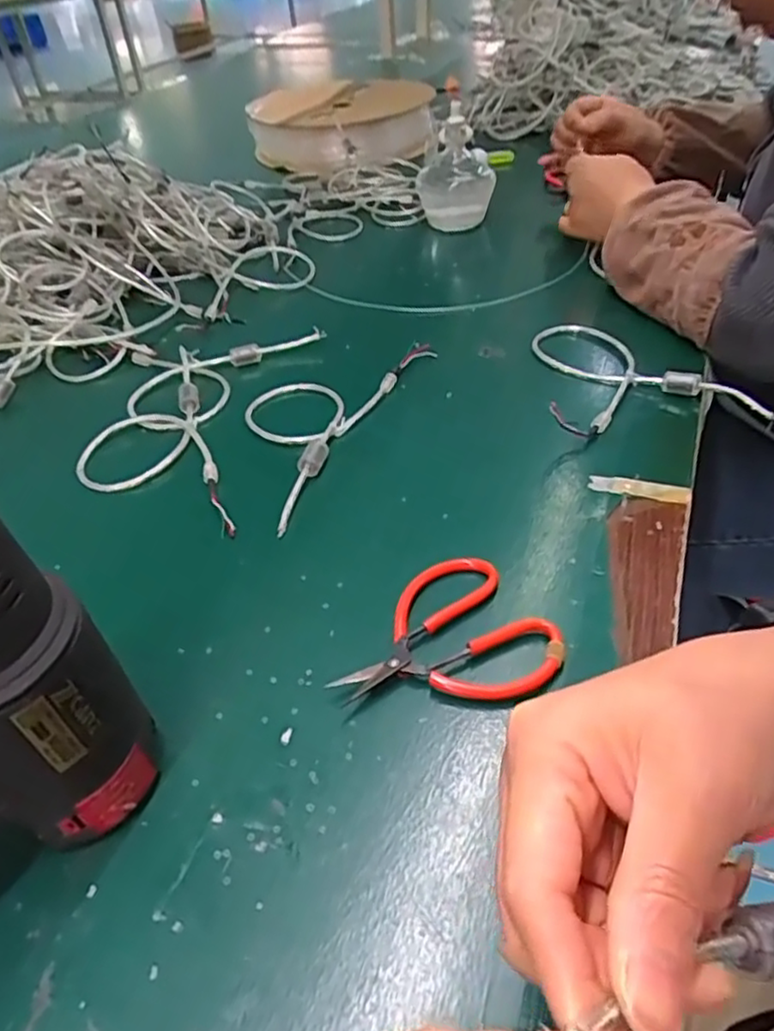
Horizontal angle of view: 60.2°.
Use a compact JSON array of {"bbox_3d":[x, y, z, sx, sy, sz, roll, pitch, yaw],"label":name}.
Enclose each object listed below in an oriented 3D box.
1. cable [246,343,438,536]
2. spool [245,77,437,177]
[{"bbox_3d":[-0.061,-0.081,0.524,0.107,0.014,0.233,17,47,23],"label":"cable"},{"bbox_3d":[-0.073,-0.599,1.016,0.229,0.067,0.241,16,47,22],"label":"spool"}]

